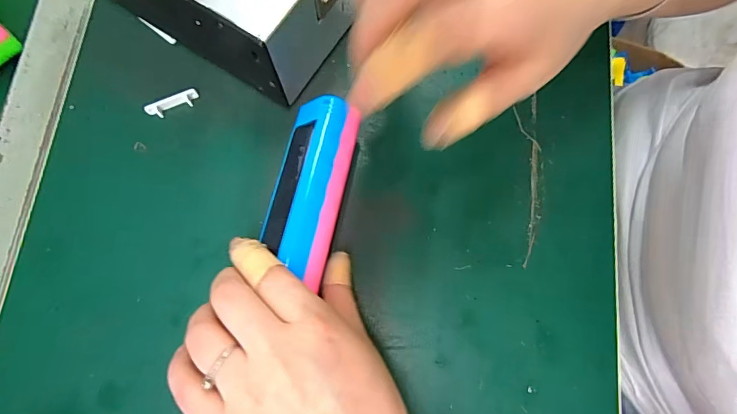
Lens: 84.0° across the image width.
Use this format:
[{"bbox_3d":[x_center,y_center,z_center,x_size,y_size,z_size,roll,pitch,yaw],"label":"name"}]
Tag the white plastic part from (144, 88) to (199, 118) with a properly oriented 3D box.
[{"bbox_3d":[-0.139,-0.073,0.292,0.037,0.009,0.008,-24,79,-6],"label":"white plastic part"}]

